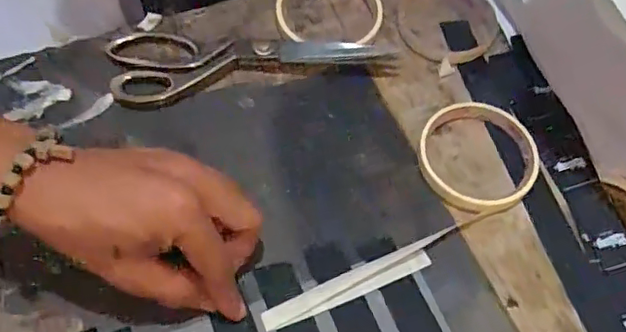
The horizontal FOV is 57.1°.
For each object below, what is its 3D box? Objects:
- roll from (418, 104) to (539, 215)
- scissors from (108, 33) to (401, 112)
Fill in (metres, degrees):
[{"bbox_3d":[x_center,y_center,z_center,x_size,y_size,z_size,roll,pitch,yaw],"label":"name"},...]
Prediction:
[{"bbox_3d":[0.120,-0.009,0.424,0.085,0.015,0.088,2,58,-3],"label":"roll"},{"bbox_3d":[-0.052,-0.096,0.464,0.217,0.013,0.073,-12,60,-11],"label":"scissors"}]

